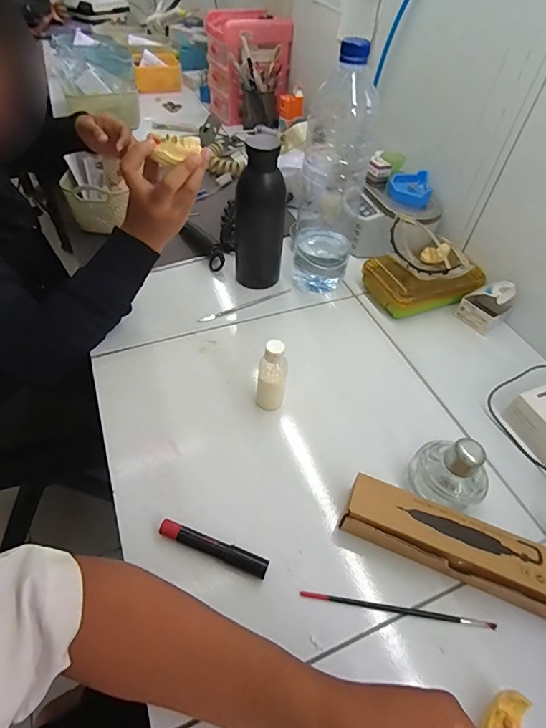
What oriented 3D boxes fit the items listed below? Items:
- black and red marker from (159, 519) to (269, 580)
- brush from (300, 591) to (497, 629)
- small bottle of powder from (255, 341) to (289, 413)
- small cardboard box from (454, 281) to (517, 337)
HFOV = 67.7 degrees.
[{"bbox_3d":[-0.056,0.175,0.386,0.107,0.020,0.015,18,51,10],"label":"black and red marker"},{"bbox_3d":[0.112,0.222,0.367,0.173,0.007,0.006,8,49,2],"label":"brush"},{"bbox_3d":[-0.001,0.018,0.469,0.032,0.103,0.026,4,49,-1],"label":"small bottle of powder"},{"bbox_3d":[0.318,-0.088,0.606,0.052,0.067,0.057,-26,57,-25],"label":"small cardboard box"}]

